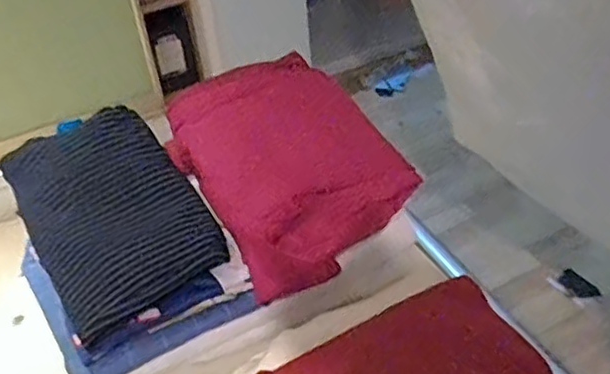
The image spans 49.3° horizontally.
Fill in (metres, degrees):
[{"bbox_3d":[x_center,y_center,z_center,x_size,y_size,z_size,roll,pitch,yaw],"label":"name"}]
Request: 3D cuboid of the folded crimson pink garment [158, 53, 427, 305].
[{"bbox_3d":[-0.018,-0.028,0.710,0.199,0.097,0.247,-26,46,-23],"label":"folded crimson pink garment"}]

